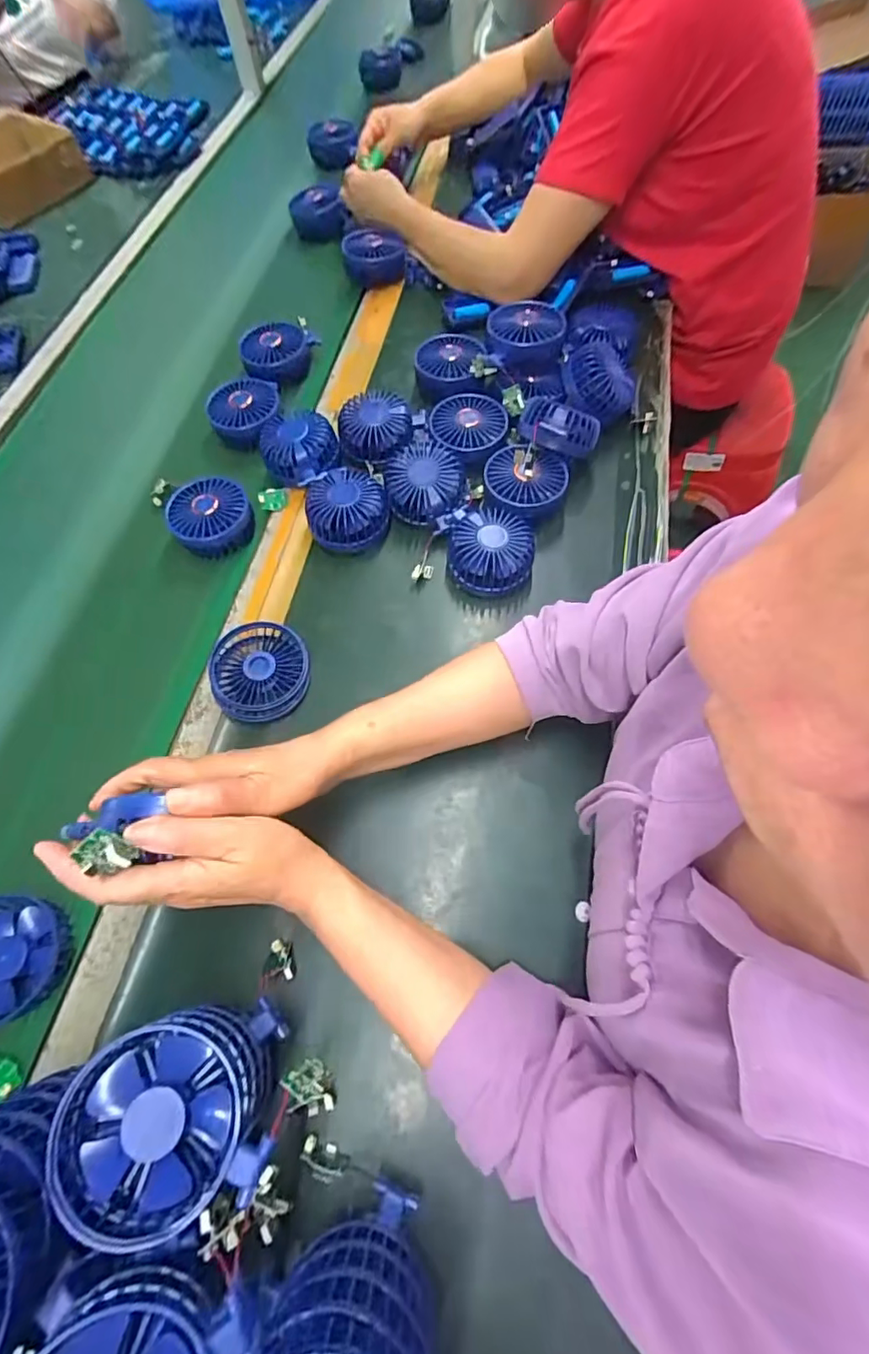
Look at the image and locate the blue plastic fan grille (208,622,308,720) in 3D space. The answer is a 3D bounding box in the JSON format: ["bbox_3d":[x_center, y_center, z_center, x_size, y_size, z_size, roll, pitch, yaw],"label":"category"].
[{"bbox_3d":[-0.167,-0.005,0.512,0.092,0.018,0.096,-3,65,0],"label":"blue plastic fan grille"}]

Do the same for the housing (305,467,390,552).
[{"bbox_3d":[-0.094,-0.183,0.582,0.086,0.044,0.092,-2,64,4],"label":"housing"}]

